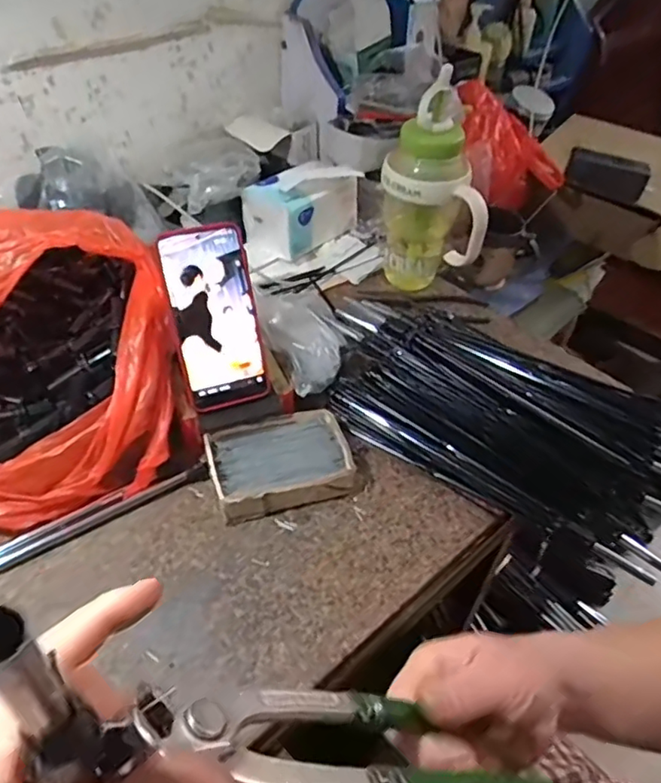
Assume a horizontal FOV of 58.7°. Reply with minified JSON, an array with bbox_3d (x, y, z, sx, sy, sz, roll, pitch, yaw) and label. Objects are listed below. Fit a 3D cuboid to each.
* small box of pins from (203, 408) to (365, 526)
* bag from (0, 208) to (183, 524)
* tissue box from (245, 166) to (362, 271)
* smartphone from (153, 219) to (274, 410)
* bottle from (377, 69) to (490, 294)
[{"bbox_3d":[-0.047,0.070,0.565,0.133,0.040,0.092,-15,47,-15],"label":"small box of pins"},{"bbox_3d":[-0.271,-0.036,0.535,0.246,0.171,0.253,-7,45,-8],"label":"bag"},{"bbox_3d":[-0.042,-0.252,0.814,0.088,0.108,0.159,33,53,28],"label":"tissue box"},{"bbox_3d":[-0.103,-0.066,0.537,0.075,0.162,0.010,-13,17,-14],"label":"smartphone"},{"bbox_3d":[0.122,-0.223,0.715,0.098,0.250,0.111,-11,46,-12],"label":"bottle"}]

